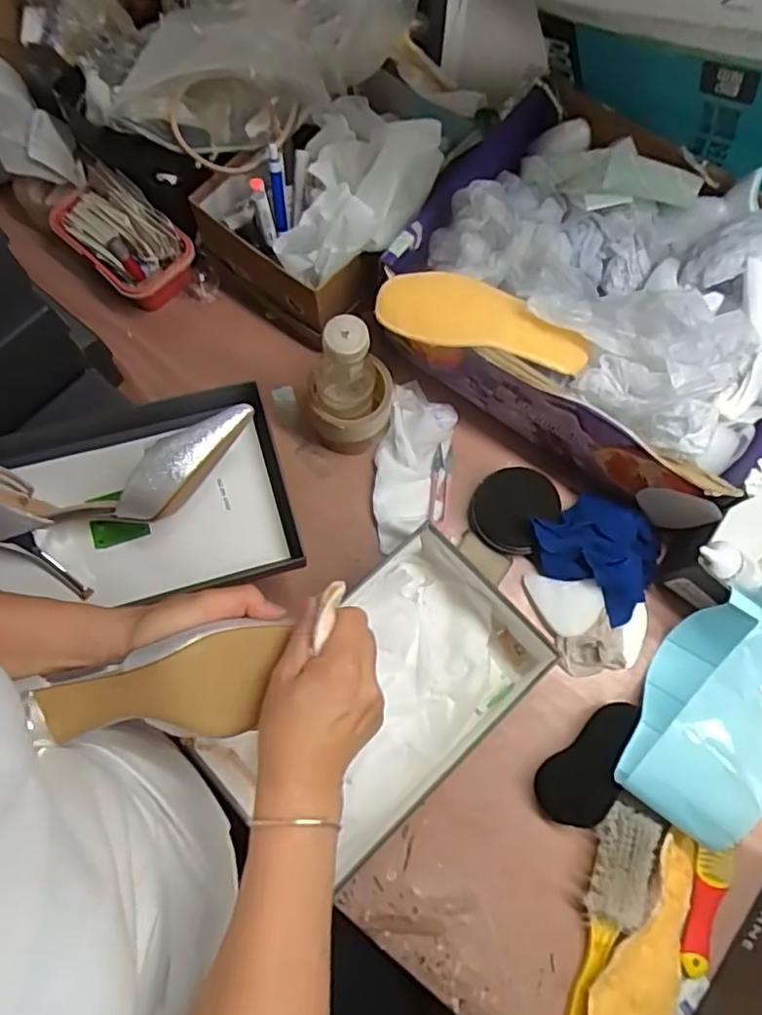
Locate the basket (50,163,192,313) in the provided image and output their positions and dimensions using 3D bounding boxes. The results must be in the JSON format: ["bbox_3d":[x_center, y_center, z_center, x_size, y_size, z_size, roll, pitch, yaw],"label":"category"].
[{"bbox_3d":[-0.298,-0.306,0.736,0.159,0.075,0.093,41,77,10],"label":"basket"}]

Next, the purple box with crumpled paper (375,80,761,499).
[{"bbox_3d":[0.239,-0.217,0.665,0.413,0.154,0.333,28,75,7],"label":"purple box with crumpled paper"}]

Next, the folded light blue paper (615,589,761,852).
[{"bbox_3d":[0.317,0.190,0.599,0.126,0.096,0.218,40,77,10],"label":"folded light blue paper"}]

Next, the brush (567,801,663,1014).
[{"bbox_3d":[0.196,0.387,0.568,0.051,0.031,0.230,20,74,5],"label":"brush"}]

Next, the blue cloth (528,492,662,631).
[{"bbox_3d":[0.228,0.042,0.663,0.129,0.046,0.102,37,76,9],"label":"blue cloth"}]

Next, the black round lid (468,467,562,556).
[{"bbox_3d":[0.140,0.002,0.681,0.091,0.016,0.085,-8,70,23],"label":"black round lid"}]

